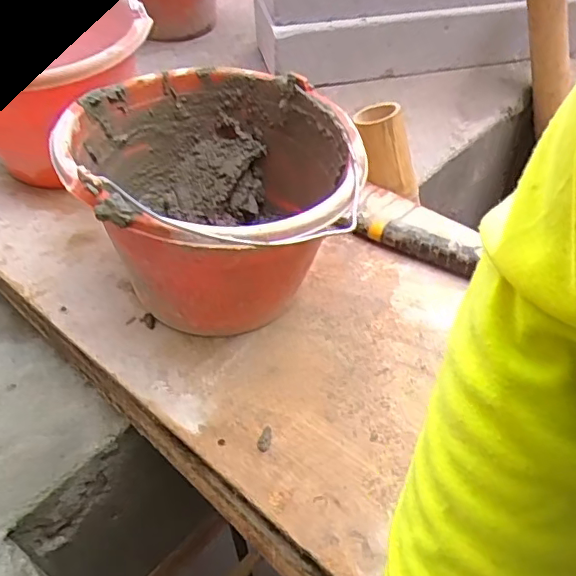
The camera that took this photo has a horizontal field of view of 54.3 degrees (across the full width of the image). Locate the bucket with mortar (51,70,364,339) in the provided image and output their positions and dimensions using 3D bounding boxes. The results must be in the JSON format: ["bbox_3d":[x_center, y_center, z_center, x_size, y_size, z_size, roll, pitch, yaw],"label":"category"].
[{"bbox_3d":[-0.063,-0.073,0.499,0.211,0.168,0.260,-24,50,-18],"label":"bucket with mortar"}]

